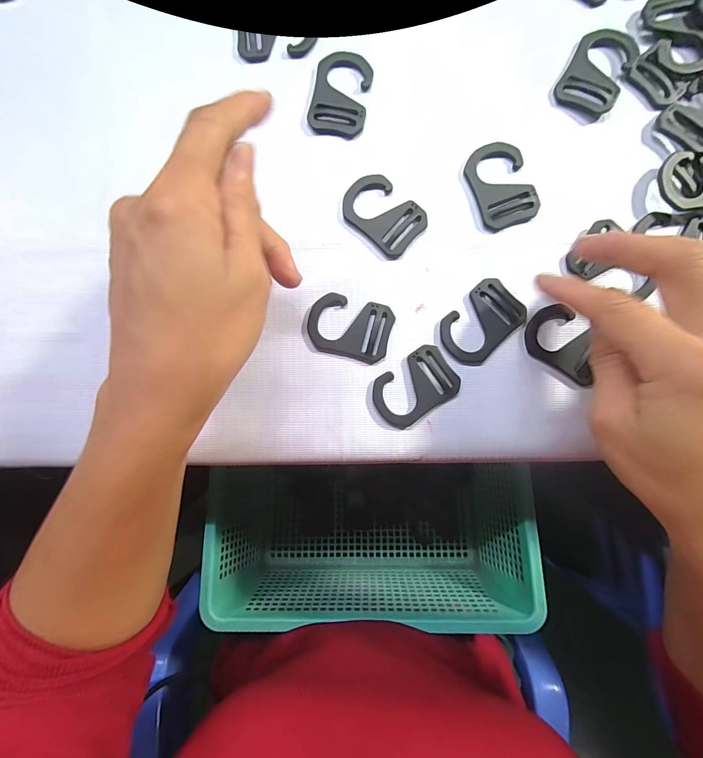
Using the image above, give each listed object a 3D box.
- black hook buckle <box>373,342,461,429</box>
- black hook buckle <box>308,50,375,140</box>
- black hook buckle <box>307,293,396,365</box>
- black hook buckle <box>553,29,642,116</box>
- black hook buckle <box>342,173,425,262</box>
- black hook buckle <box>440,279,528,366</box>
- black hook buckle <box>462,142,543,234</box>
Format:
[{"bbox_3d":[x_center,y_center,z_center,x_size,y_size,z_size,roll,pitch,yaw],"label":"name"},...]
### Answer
[{"bbox_3d":[0.037,0.006,0.208,0.049,0.004,0.034,-35,88,2],"label":"black hook buckle"},{"bbox_3d":[-0.007,-0.175,0.214,0.034,0.004,0.050,11,90,3],"label":"black hook buckle"},{"bbox_3d":[-0.001,-0.031,0.210,0.050,0.004,0.035,15,90,3],"label":"black hook buckle"},{"bbox_3d":[0.146,-0.183,0.207,0.033,0.007,0.049,28,91,2],"label":"black hook buckle"},{"bbox_3d":[0.018,-0.100,0.212,0.050,0.004,0.035,44,92,2],"label":"black hook buckle"},{"bbox_3d":[0.077,-0.033,0.208,0.049,0.004,0.034,-43,88,2],"label":"black hook buckle"},{"bbox_3d":[0.089,-0.115,0.209,0.034,0.004,0.049,-20,89,2],"label":"black hook buckle"}]

